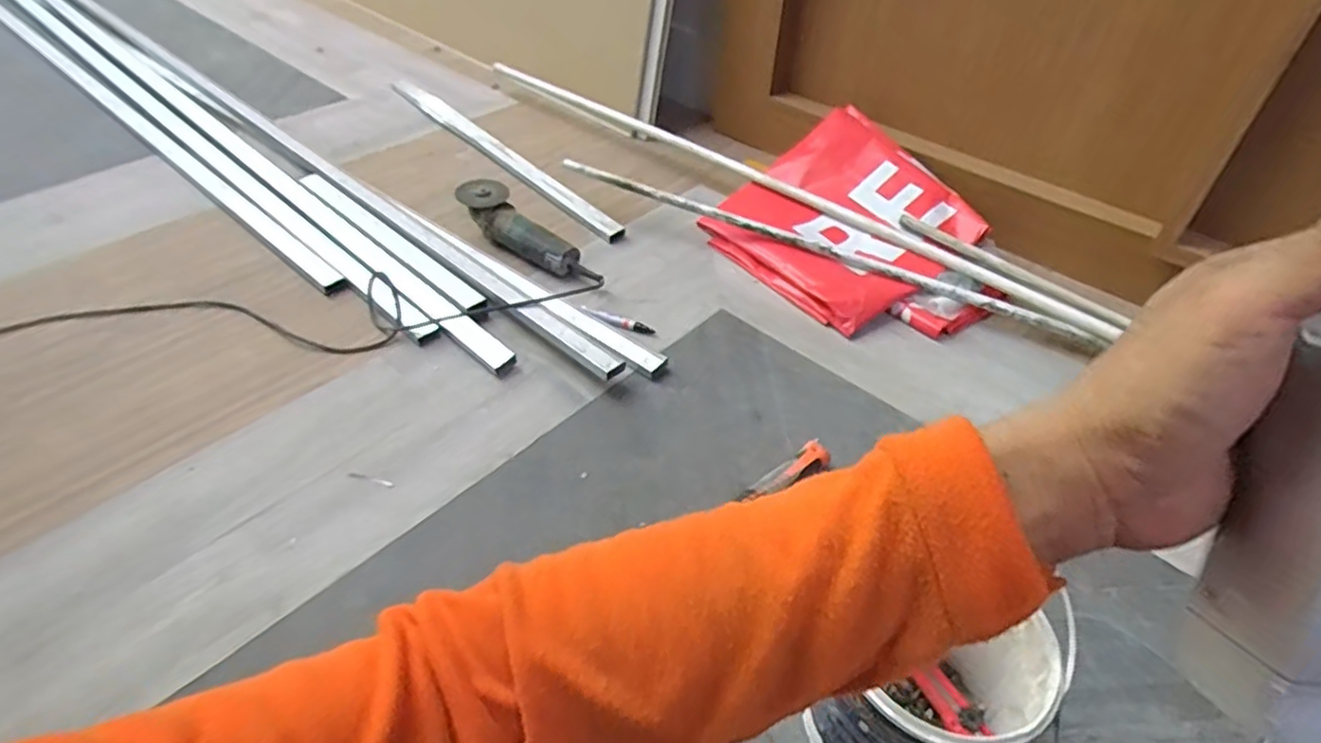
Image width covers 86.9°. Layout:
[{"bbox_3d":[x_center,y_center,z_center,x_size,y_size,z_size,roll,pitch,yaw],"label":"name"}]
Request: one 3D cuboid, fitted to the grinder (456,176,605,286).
[{"bbox_3d":[-0.243,-0.240,1.268,0.089,0.084,0.331,-32,53,-31],"label":"grinder"}]

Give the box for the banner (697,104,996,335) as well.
[{"bbox_3d":[0.369,-0.266,1.291,0.414,0.071,0.522,-39,60,-15],"label":"banner"}]

